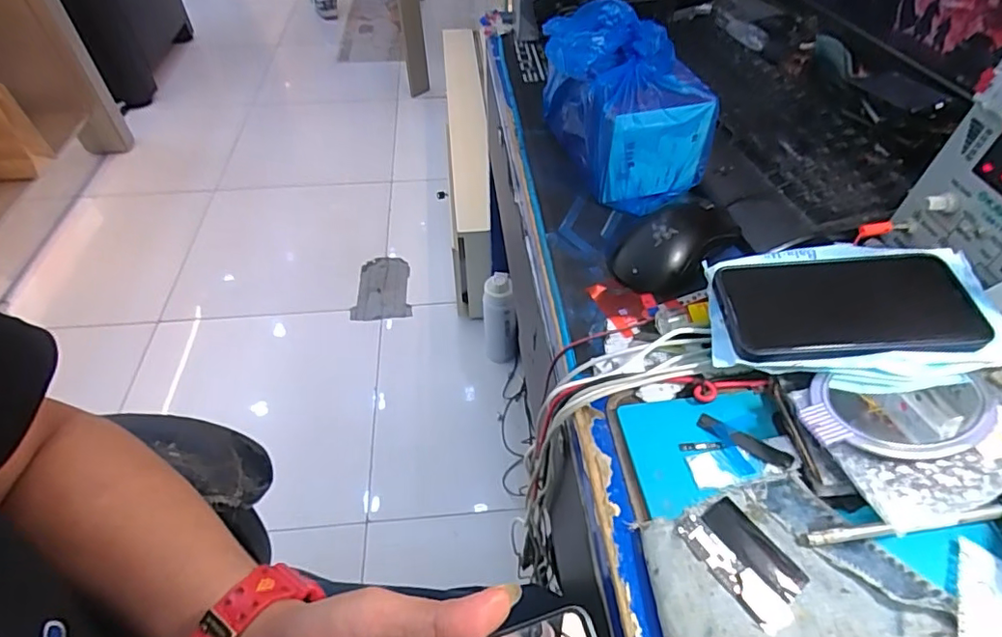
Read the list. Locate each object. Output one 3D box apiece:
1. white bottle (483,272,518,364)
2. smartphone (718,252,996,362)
[{"bbox_3d":[-0.004,0.009,1.316,0.073,0.256,0.078,-7,49,-6],"label":"white bottle"},{"bbox_3d":[0.234,-0.009,0.373,0.157,0.008,0.084,-5,49,3],"label":"smartphone"}]

